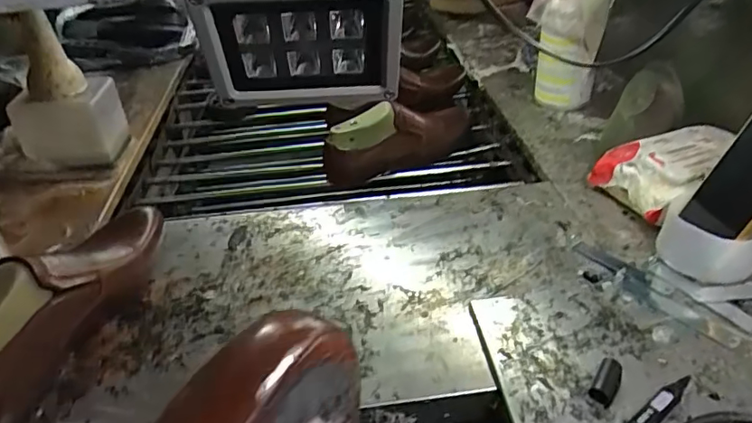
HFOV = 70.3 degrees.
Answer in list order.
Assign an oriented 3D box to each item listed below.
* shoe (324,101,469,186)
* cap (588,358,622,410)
[{"bbox_3d":[0.053,-0.118,0.840,0.266,0.101,0.085,-23,40,-25],"label":"shoe"},{"bbox_3d":[0.185,0.136,0.426,0.018,0.017,0.037,21,42,31],"label":"cap"}]

